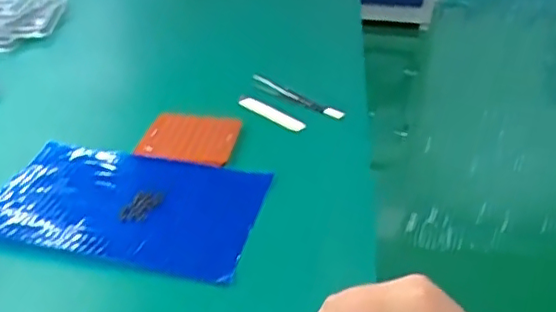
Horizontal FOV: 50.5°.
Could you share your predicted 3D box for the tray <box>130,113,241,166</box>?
[{"bbox_3d":[-0.089,-0.019,0.586,0.092,0.013,0.080,7,31,9],"label":"tray"}]

